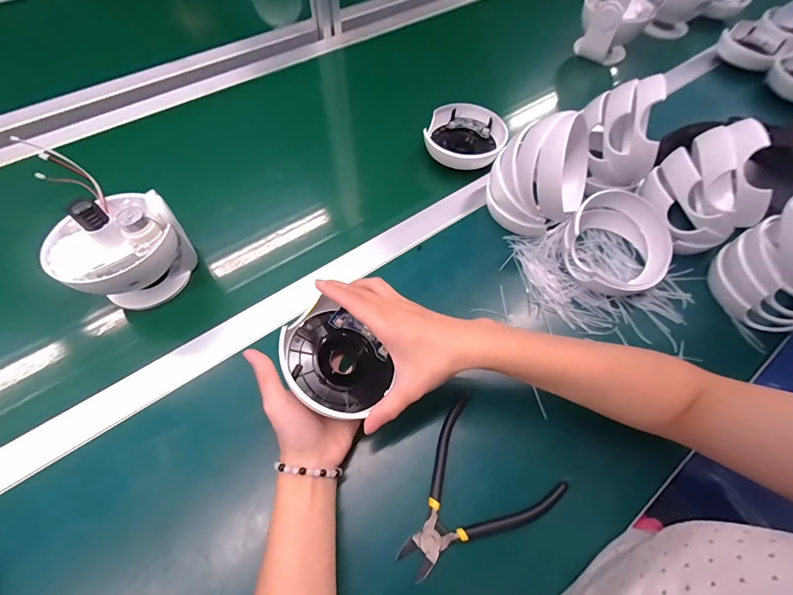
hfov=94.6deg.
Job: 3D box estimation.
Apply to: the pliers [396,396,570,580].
[{"bbox_3d":[0.058,0.169,0.323,0.141,0.007,0.115,-34,68,-20],"label":"pliers"}]

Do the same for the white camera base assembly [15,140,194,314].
[{"bbox_3d":[-0.301,-0.063,0.380,0.130,0.119,0.109,33,64,14],"label":"white camera base assembly"}]

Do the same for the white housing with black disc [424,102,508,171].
[{"bbox_3d":[0.099,-0.230,0.532,0.110,0.038,0.118,8,61,0],"label":"white housing with black disc"}]

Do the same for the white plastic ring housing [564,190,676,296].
[{"bbox_3d":[0.262,-0.062,0.432,0.117,0.059,0.114,34,64,14],"label":"white plastic ring housing"}]

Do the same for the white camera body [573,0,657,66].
[{"bbox_3d":[0.382,-0.486,0.654,0.109,0.098,0.090,28,63,12],"label":"white camera body"}]

